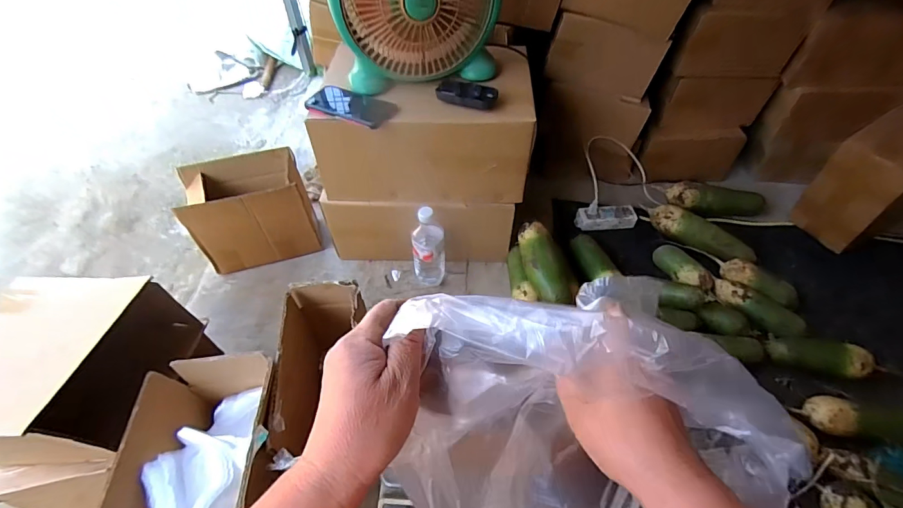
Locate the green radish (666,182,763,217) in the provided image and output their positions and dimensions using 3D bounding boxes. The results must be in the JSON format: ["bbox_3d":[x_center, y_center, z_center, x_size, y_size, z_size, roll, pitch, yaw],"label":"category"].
[{"bbox_3d":[0.642,-0.133,1.033,0.218,0.064,0.070,19,54,16],"label":"green radish"}]

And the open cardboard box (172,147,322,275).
[{"bbox_3d":[-0.445,-0.098,0.970,0.244,0.205,0.152,-13,52,-9],"label":"open cardboard box"}]

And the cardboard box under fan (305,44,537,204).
[{"bbox_3d":[-0.052,-0.257,0.877,0.412,0.199,0.239,1,51,2],"label":"cardboard box under fan"}]

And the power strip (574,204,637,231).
[{"bbox_3d":[0.386,-0.093,1.060,0.146,0.036,0.056,-1,51,0],"label":"power strip"}]

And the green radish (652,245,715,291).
[{"bbox_3d":[0.497,0.036,0.929,0.052,0.060,0.138,-30,56,-21],"label":"green radish"}]

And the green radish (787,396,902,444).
[{"bbox_3d":[0.688,0.281,0.720,0.174,0.063,0.060,8,52,8],"label":"green radish"}]

